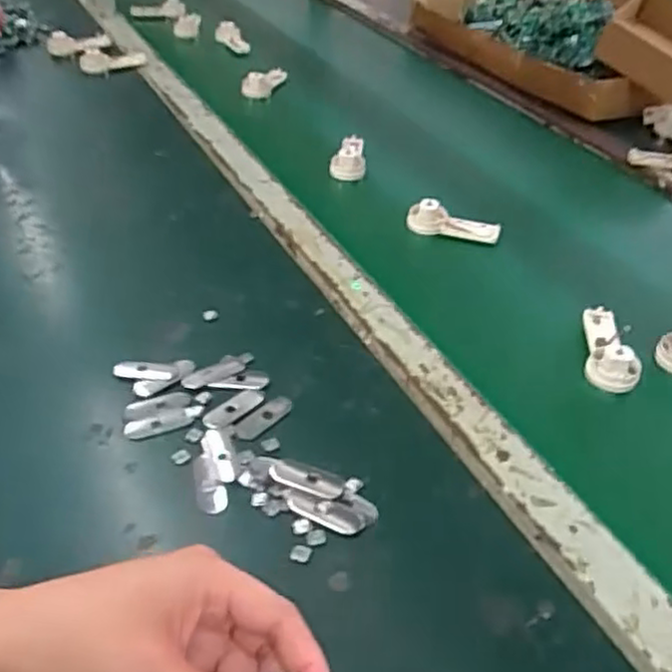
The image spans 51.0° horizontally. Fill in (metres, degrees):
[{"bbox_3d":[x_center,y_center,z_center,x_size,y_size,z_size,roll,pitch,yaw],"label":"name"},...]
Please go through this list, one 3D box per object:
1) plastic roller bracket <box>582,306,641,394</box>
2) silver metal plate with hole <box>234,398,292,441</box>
[{"bbox_3d":[0.232,0.007,0.597,0.040,0.036,0.093,9,41,10],"label":"plastic roller bracket"},{"bbox_3d":[-0.055,0.063,0.537,0.051,0.005,0.017,-33,50,-32],"label":"silver metal plate with hole"}]

